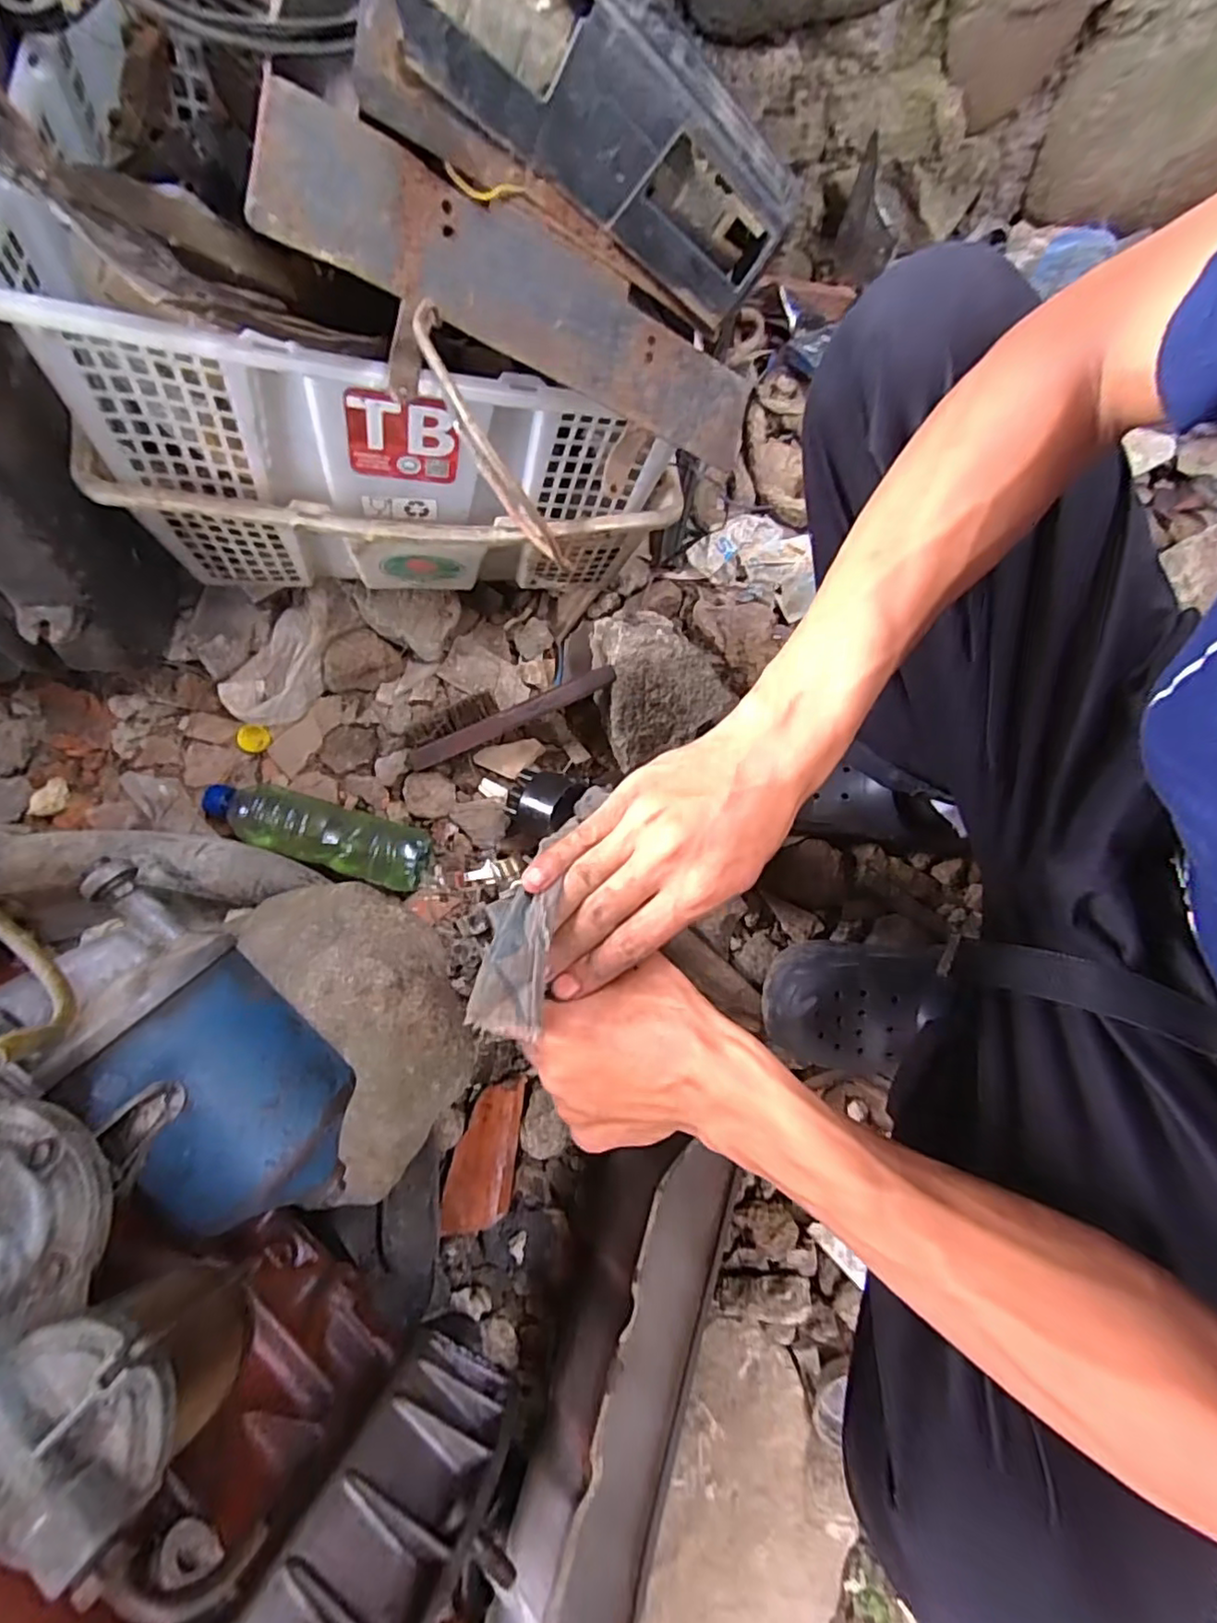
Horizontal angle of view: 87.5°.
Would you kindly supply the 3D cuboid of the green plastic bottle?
[{"bbox_3d":[-0.296,0.022,0.657,0.223,0.057,0.066,15,78,3],"label":"green plastic bottle"}]

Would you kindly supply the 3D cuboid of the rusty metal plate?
[{"bbox_3d":[-0.038,-0.329,0.416,0.338,0.011,0.075,5,99,-32],"label":"rusty metal plate"}]

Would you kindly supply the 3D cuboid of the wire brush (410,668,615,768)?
[{"bbox_3d":[-0.108,-0.103,0.659,0.236,0.022,0.043,-18,78,11],"label":"wire brush"}]

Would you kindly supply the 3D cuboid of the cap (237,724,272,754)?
[{"bbox_3d":[-0.386,-0.079,0.691,0.031,0.010,0.031,0,78,0],"label":"cap"}]

